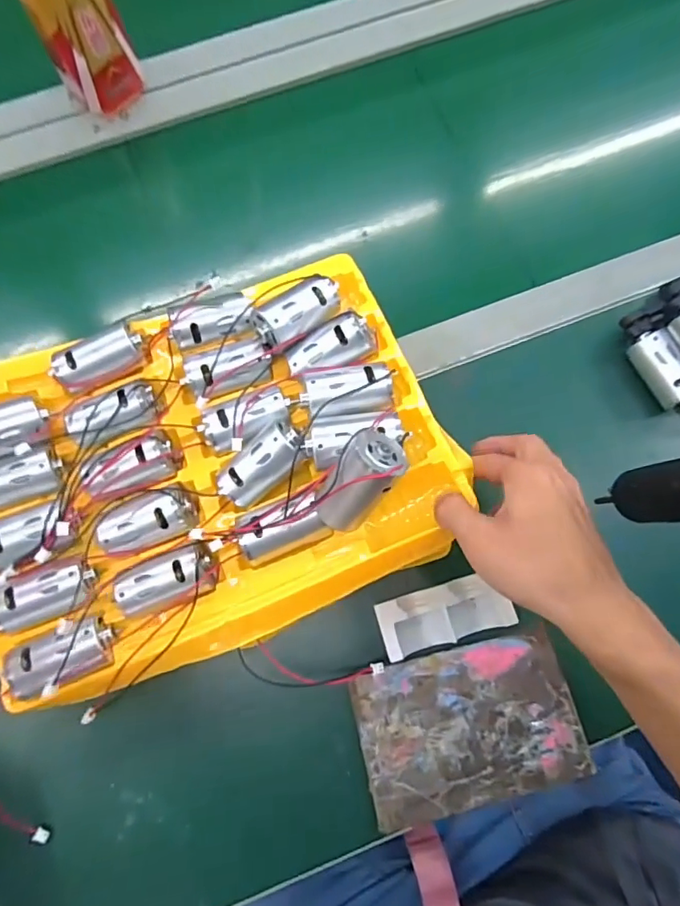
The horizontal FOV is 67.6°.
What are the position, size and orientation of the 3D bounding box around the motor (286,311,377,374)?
[{"bbox_3d":[-0.007,-0.074,0.359,0.060,0.030,0.030,-19,75,11],"label":"motor"}]

